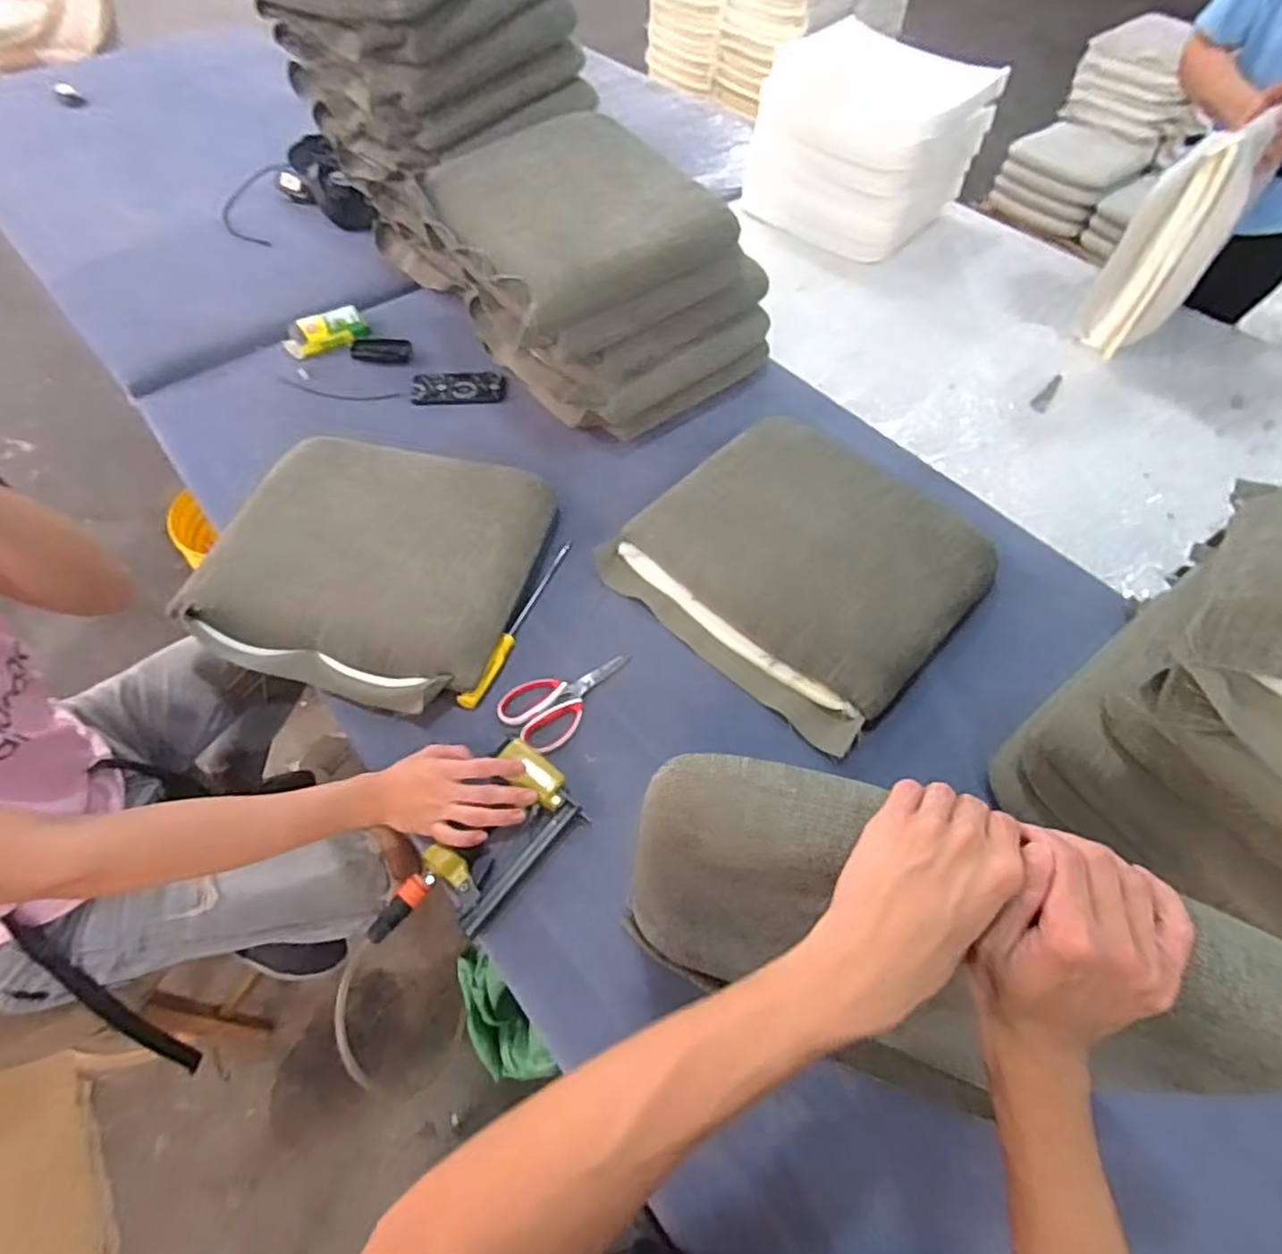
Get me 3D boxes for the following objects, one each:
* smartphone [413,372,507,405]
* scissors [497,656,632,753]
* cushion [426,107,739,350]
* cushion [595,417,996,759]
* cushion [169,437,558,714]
[{"bbox_3d":[-0.337,-0.439,1.265,0.167,0.010,0.076,-1,65,-5],"label":"smartphone"},{"bbox_3d":[-0.093,0.080,0.894,0.178,0.021,0.105,-37,64,-23],"label":"scissors"},{"bbox_3d":[-0.125,-0.680,1.110,0.390,0.080,0.468,-23,60,-16],"label":"cushion"},{"bbox_3d":[0.233,-0.103,0.998,0.443,0.088,0.422,39,63,22],"label":"cushion"},{"bbox_3d":[-0.379,-0.108,0.967,0.438,0.062,0.413,13,57,7],"label":"cushion"}]

